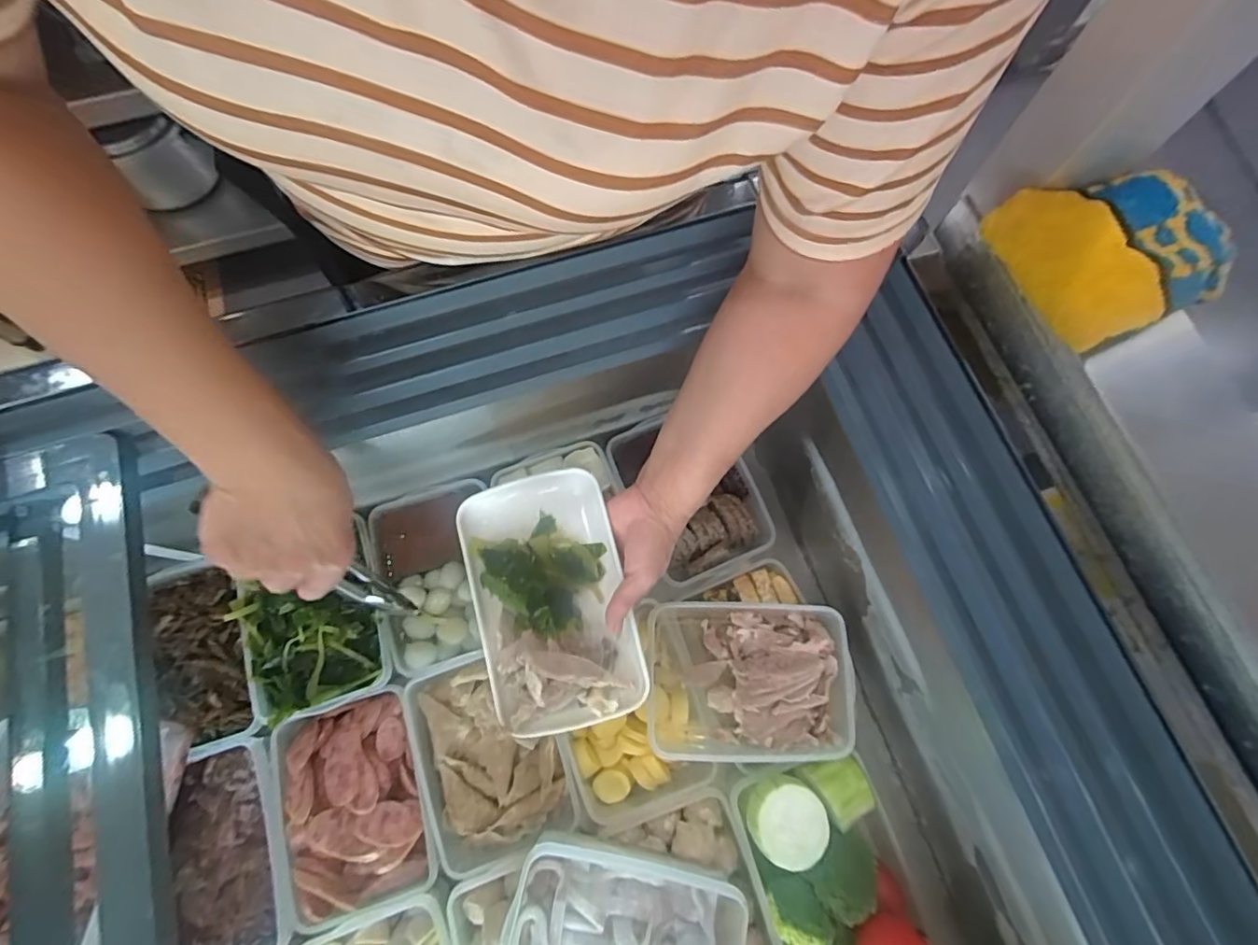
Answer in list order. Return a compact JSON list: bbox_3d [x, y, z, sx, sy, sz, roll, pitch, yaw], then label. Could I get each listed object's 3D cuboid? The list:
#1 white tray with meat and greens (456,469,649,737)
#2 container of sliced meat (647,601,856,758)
[{"bbox_3d":[-0.070,0.108,0.463,0.128,0.035,0.207,-13,77,-2],"label":"white tray with meat and greens"},{"bbox_3d":[0.108,0.196,0.513,0.176,0.065,0.139,-1,77,0],"label":"container of sliced meat"}]

